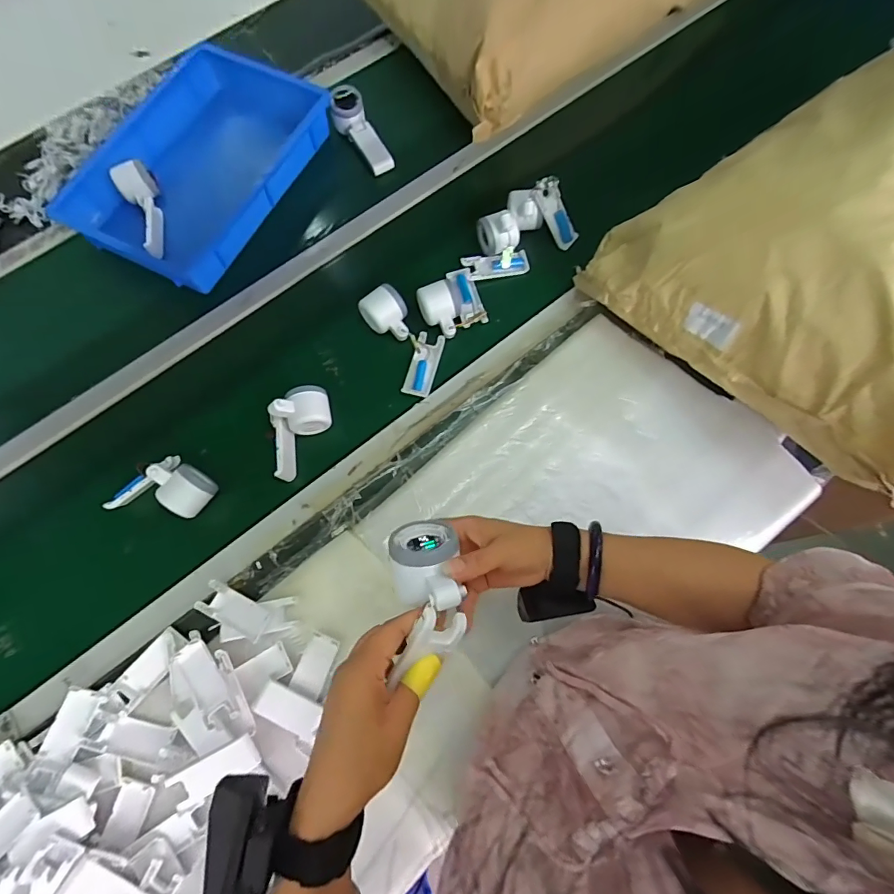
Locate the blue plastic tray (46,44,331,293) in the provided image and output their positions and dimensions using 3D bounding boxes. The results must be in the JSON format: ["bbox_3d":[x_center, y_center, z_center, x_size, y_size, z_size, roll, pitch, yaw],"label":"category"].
[{"bbox_3d":[-0.434,-0.493,0.798,0.306,0.092,0.426,27,75,11],"label":"blue plastic tray"}]

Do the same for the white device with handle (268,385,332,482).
[{"bbox_3d":[-0.215,-0.027,0.642,0.063,0.072,0.131,31,75,12],"label":"white device with handle"}]

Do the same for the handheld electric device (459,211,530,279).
[{"bbox_3d":[0.078,-0.319,0.716,0.100,0.084,0.077,-3,71,1],"label":"handheld electric device"}]

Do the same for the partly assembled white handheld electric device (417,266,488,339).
[{"bbox_3d":[0.008,-0.232,0.701,0.100,0.060,0.103,-28,73,-7],"label":"partly assembled white handheld electric device"}]

